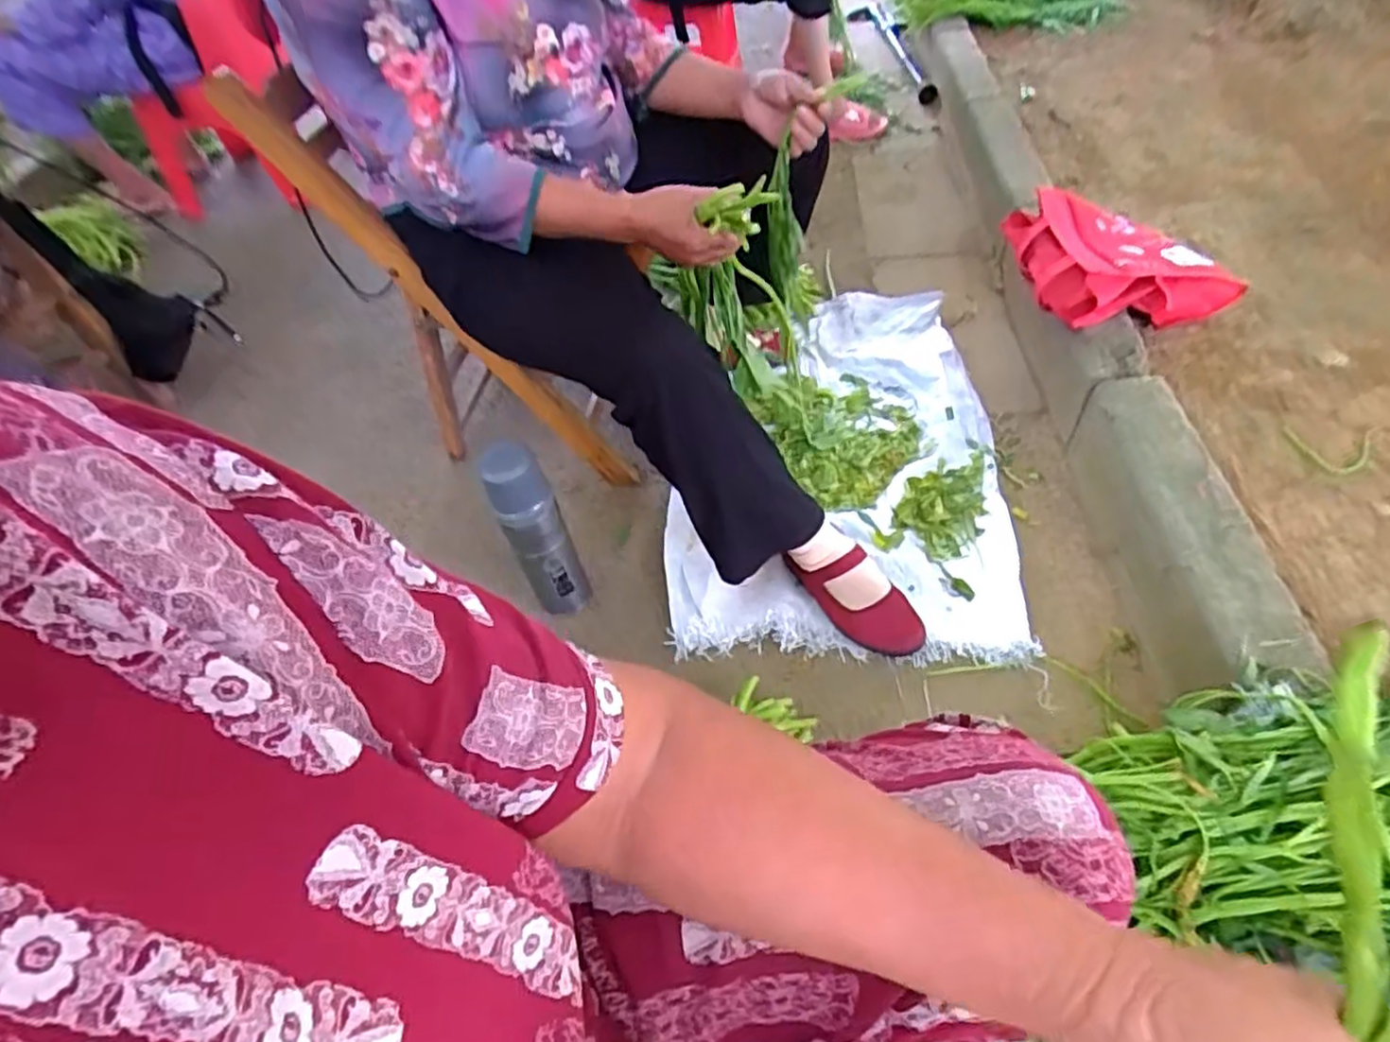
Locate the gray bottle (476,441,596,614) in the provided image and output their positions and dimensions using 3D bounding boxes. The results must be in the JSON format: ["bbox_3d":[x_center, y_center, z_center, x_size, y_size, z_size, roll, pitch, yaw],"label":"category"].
[{"bbox_3d":[-0.198,0.030,0.925,0.074,0.306,0.063,-19,51,-11],"label":"gray bottle"}]

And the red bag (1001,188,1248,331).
[{"bbox_3d":[0.659,-0.420,1.160,0.269,0.136,0.277,-13,51,-5],"label":"red bag"}]

